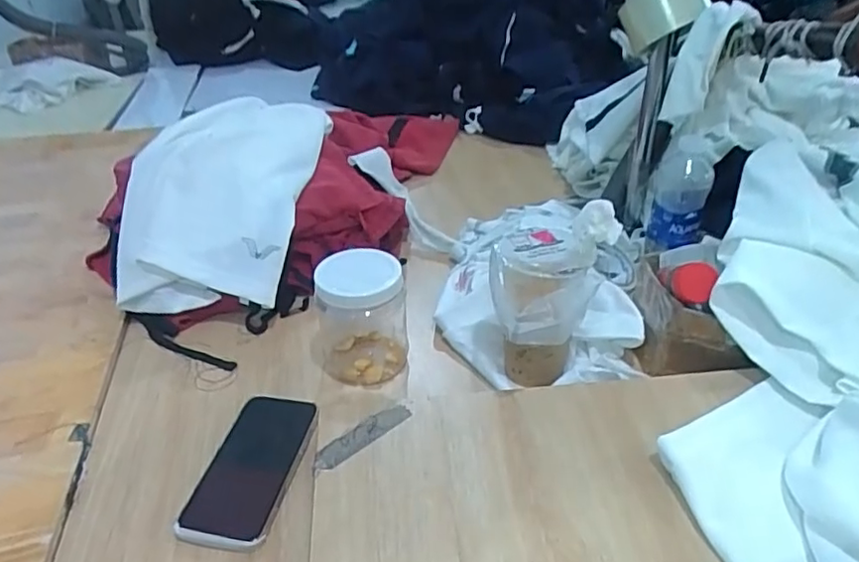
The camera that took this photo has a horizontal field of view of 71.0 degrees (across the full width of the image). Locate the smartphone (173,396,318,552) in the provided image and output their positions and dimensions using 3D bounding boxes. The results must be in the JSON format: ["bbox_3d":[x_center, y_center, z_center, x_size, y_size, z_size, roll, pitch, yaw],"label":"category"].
[{"bbox_3d":[-0.164,0.168,0.560,0.080,0.015,0.161,5,34,9],"label":"smartphone"}]

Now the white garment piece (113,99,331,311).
[{"bbox_3d":[-0.262,-0.132,0.799,0.206,0.083,0.357,6,59,-5],"label":"white garment piece"}]

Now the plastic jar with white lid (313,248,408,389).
[{"bbox_3d":[-0.078,0.032,0.667,0.103,0.116,0.101,-4,33,-5],"label":"plastic jar with white lid"}]

